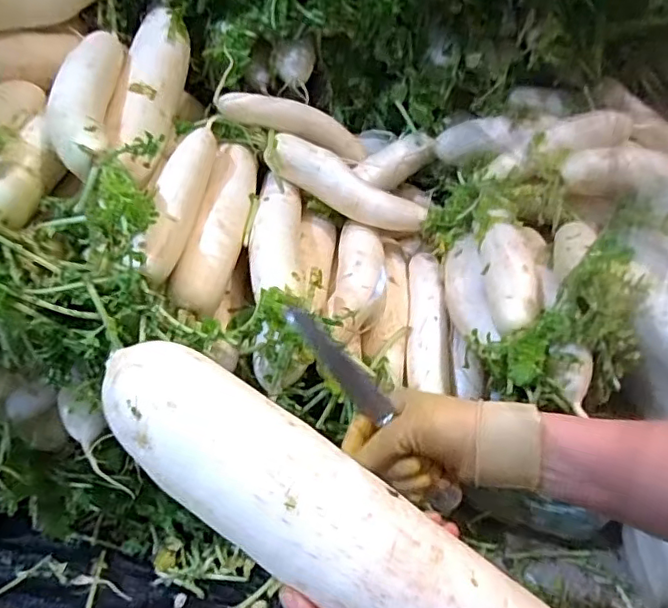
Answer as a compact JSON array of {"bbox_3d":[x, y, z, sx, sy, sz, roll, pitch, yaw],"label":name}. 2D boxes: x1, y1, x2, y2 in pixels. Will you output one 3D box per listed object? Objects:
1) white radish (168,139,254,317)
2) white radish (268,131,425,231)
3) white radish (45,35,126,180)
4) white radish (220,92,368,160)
[{"bbox_3d":[-0.146,-0.108,0.744,0.063,0.079,0.281,3,41,4],"label":"white radish"},{"bbox_3d":[0.018,-0.170,0.838,0.241,0.061,0.049,27,43,-6],"label":"white radish"},{"bbox_3d":[-0.292,-0.247,0.666,0.064,0.065,0.271,-7,41,-7],"label":"white radish"},{"bbox_3d":[-0.050,-0.271,0.851,0.260,0.051,0.043,8,33,-32],"label":"white radish"}]

